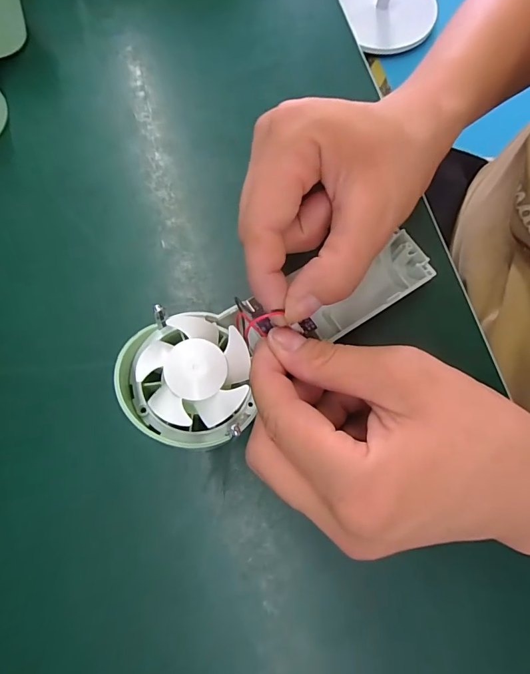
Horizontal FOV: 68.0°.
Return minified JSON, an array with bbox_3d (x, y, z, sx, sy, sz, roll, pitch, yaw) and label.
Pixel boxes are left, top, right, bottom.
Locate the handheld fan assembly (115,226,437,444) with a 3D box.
[{"bbox_3d":[0.015,-0.005,0.193,0.169,0.033,0.059,-24,79,-24],"label":"handheld fan assembly"}]

